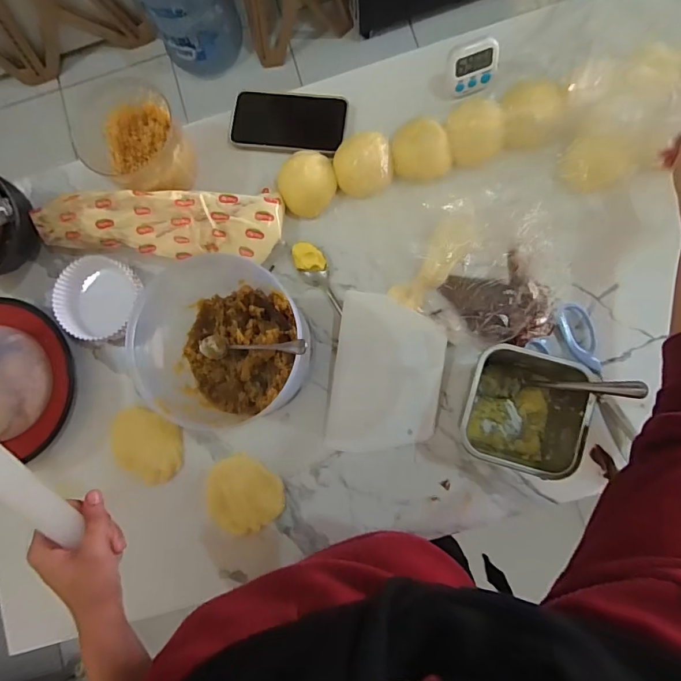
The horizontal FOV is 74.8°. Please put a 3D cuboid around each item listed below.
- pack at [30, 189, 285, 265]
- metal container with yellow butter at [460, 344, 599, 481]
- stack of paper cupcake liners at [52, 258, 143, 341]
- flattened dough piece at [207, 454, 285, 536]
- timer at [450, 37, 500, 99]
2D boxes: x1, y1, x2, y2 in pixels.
[{"bbox_3d":[-0.224,-0.138,0.543,0.300,0.050,0.079,0,84,5],"label":"pack"},{"bbox_3d":[0.192,0.074,0.486,0.115,0.100,0.113,16,86,6],"label":"metal container with yellow butter"},{"bbox_3d":[-0.303,-0.055,0.553,0.094,0.033,0.100,35,88,7],"label":"stack of paper cupcake liners"},{"bbox_3d":[-0.117,0.185,0.535,0.091,0.011,0.082,37,88,7],"label":"flattened dough piece"},{"bbox_3d":[0.163,-0.331,0.543,0.060,0.057,0.012,-14,52,1],"label":"timer"}]

